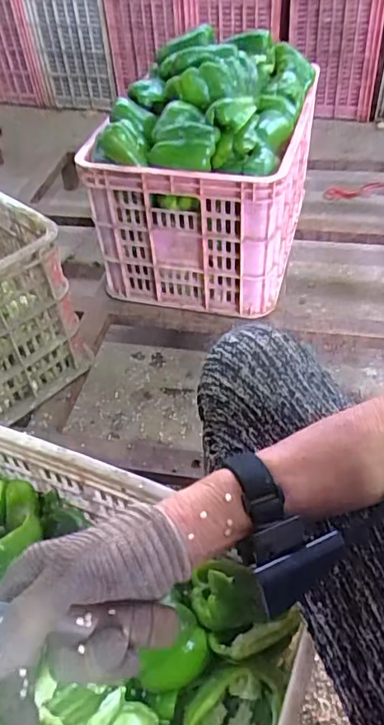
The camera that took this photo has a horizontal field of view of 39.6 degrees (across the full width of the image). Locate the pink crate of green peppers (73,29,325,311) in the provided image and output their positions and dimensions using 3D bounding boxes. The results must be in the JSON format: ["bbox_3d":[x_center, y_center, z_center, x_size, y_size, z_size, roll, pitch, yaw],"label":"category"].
[{"bbox_3d":[0.036,-0.378,1.036,0.329,0.355,0.425,10,51,13],"label":"pink crate of green peppers"}]

